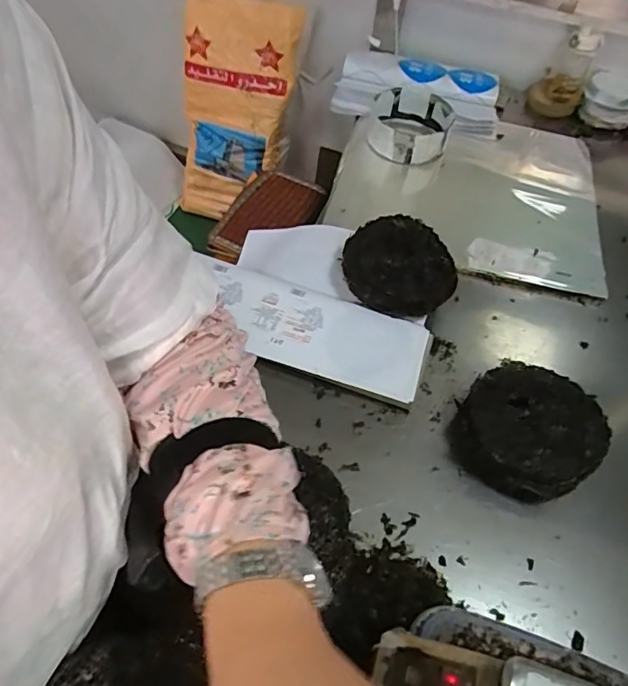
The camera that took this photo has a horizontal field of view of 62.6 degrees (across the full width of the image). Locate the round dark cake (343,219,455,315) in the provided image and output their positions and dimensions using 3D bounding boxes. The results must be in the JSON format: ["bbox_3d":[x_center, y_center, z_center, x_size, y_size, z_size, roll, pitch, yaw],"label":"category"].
[{"bbox_3d":[0.165,-0.155,0.987,0.221,0.089,0.190,17,54,8],"label":"round dark cake"}]

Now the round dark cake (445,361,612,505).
[{"bbox_3d":[0.347,0.138,0.845,0.210,0.098,0.201,2,53,-3],"label":"round dark cake"}]

